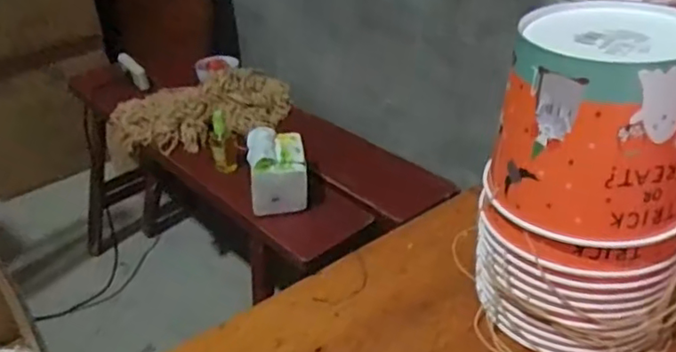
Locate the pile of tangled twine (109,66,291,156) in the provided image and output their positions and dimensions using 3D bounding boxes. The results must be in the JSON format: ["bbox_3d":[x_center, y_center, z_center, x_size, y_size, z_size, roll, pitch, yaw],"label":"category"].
[{"bbox_3d":[-0.297,-0.145,1.326,0.392,0.078,0.218,-10,34,-12],"label":"pile of tangled twine"}]

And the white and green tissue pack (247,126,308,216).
[{"bbox_3d":[-0.105,-0.011,1.051,0.095,0.105,0.127,-6,33,-6],"label":"white and green tissue pack"}]

